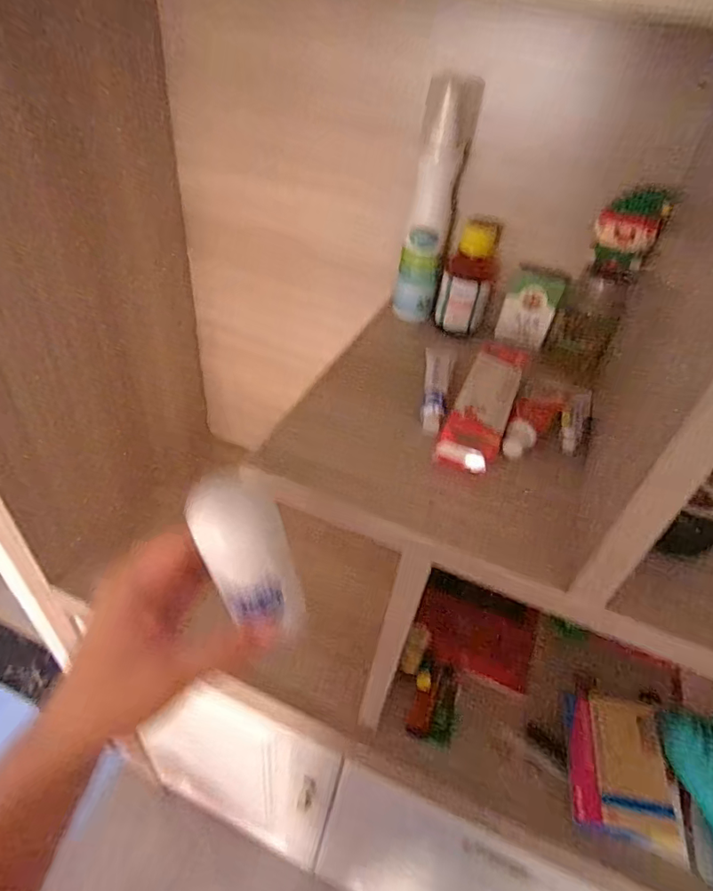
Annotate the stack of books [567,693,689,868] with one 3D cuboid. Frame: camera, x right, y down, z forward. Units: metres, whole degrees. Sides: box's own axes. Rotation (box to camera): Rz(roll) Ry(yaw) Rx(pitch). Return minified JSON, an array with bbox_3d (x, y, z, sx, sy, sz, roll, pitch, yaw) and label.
[{"bbox_3d":[0.256,0.311,0.484,0.090,0.021,0.121,2,54,14],"label":"stack of books"}]

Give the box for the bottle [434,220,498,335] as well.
[{"bbox_3d":[0.107,-0.159,0.480,0.047,0.094,0.035,14,43,7],"label":"bottle"}]

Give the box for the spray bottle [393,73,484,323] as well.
[{"bbox_3d":[0.069,-0.213,0.458,0.042,0.195,0.035,11,43,4],"label":"spray bottle"}]

